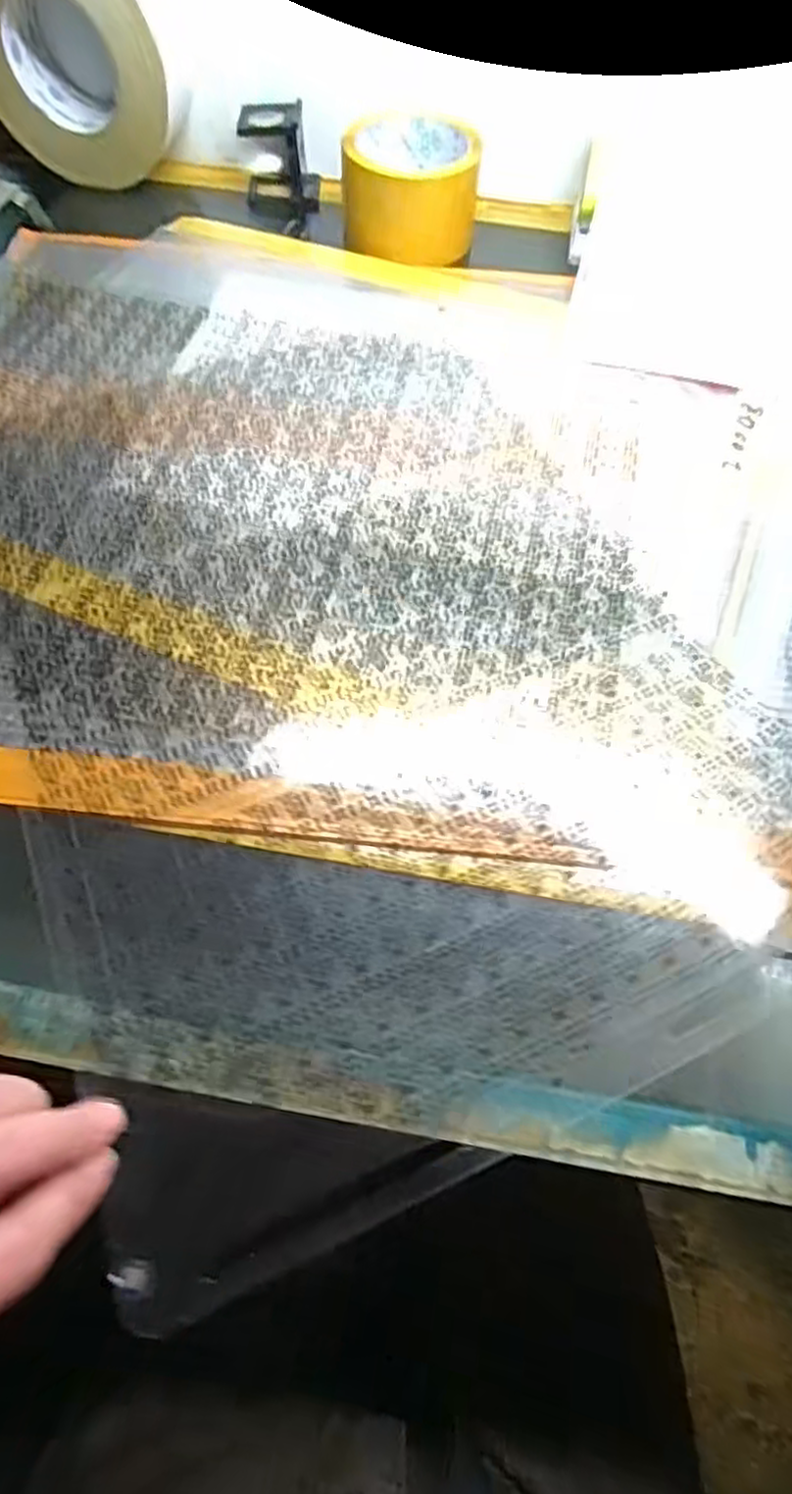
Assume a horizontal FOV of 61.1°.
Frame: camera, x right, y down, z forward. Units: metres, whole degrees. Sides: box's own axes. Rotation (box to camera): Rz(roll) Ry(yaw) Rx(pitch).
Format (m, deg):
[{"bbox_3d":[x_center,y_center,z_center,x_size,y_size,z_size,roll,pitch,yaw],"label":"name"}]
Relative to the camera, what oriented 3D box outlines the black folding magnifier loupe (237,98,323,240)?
[{"bbox_3d":[-0.087,-0.438,0.510,0.054,0.068,0.042,3,63,0],"label":"black folding magnifier loupe"}]

